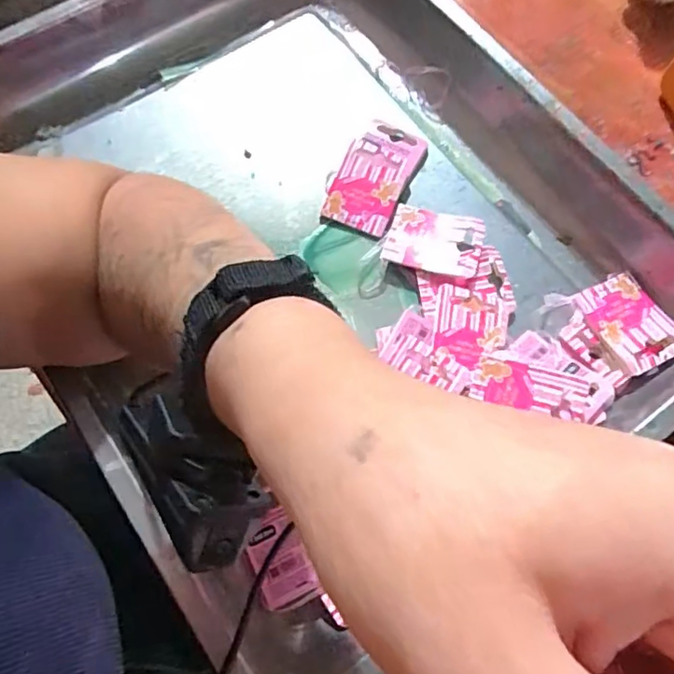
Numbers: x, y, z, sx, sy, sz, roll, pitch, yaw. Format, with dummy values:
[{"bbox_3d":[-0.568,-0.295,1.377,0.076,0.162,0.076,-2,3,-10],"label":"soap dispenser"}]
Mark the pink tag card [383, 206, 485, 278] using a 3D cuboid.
[{"bbox_3d":[0.063,-0.063,0.365,0.059,0.004,0.047,14,67,9],"label":"pink tag card"}]

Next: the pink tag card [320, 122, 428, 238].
[{"bbox_3d":[0.027,-0.113,0.386,0.045,0.012,0.088,23,71,8],"label":"pink tag card"}]

